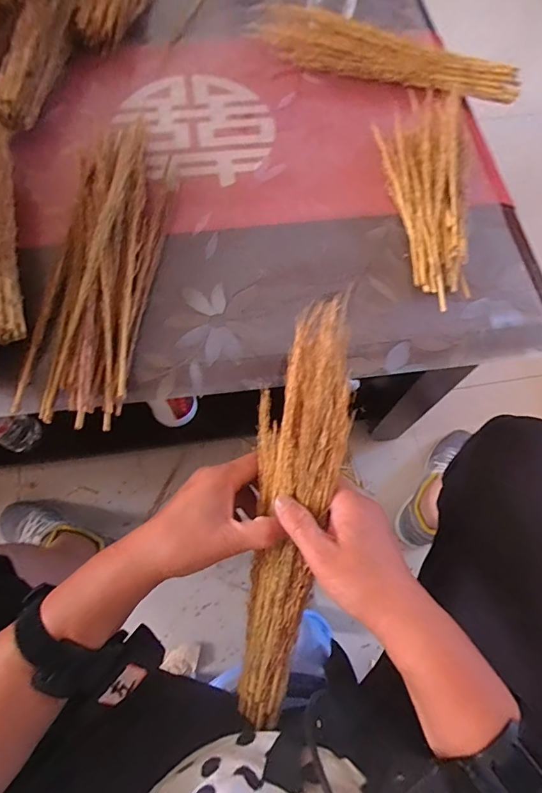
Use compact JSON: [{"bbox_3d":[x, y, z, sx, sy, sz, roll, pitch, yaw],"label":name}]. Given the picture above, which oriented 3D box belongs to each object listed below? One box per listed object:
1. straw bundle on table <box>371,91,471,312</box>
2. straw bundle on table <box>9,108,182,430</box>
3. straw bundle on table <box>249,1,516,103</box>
[{"bbox_3d":[0.174,-0.221,0.486,0.096,0.045,0.277,3,69,-1],"label":"straw bundle on table"},{"bbox_3d":[-0.172,-0.139,0.445,0.103,0.051,0.338,7,69,1],"label":"straw bundle on table"},{"bbox_3d":[0.146,-0.434,0.560,0.342,0.052,0.053,17,69,5],"label":"straw bundle on table"}]

